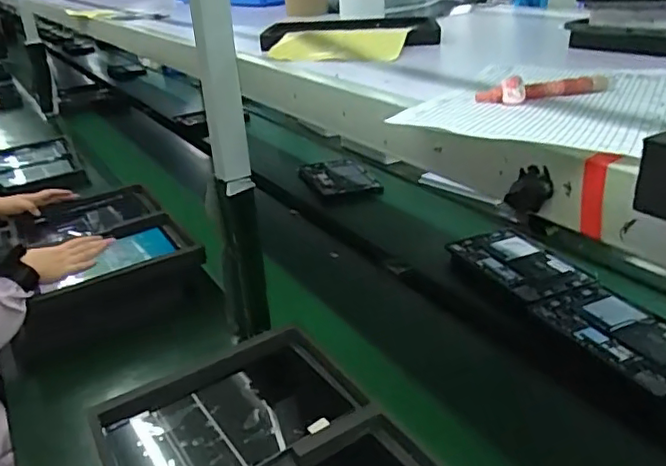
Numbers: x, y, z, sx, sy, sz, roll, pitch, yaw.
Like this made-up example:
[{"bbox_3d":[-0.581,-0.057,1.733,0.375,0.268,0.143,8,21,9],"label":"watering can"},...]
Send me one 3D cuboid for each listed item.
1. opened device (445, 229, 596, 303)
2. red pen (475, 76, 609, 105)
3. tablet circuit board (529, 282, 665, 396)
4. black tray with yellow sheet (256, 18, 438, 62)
[{"bbox_3d":[0.367,0.058,1.176,0.167,0.021,0.260,-14,27,-20],"label":"opened device"},{"bbox_3d":[0.184,-0.127,0.517,0.121,0.021,0.011,-9,26,-11],"label":"red pen"},{"bbox_3d":[0.470,0.159,0.952,0.163,0.013,0.263,-13,27,-19],"label":"tablet circuit board"},{"bbox_3d":[0.029,-0.287,0.863,0.236,0.028,0.274,-1,26,6],"label":"black tray with yellow sheet"}]

